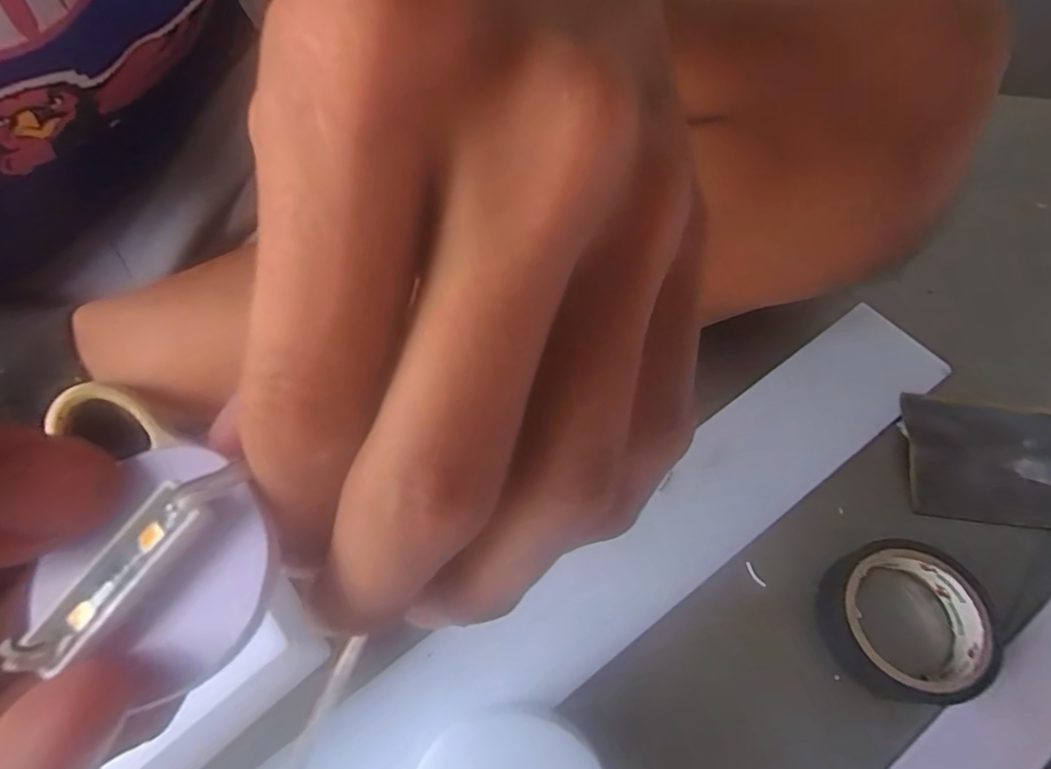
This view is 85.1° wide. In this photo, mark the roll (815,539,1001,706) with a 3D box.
[{"bbox_3d":[0.135,0.087,0.210,0.058,0.021,0.053,-2,63,3],"label":"roll"}]

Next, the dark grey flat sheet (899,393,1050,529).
[{"bbox_3d":[0.201,0.030,0.239,0.073,0.010,0.055,4,60,9],"label":"dark grey flat sheet"}]

